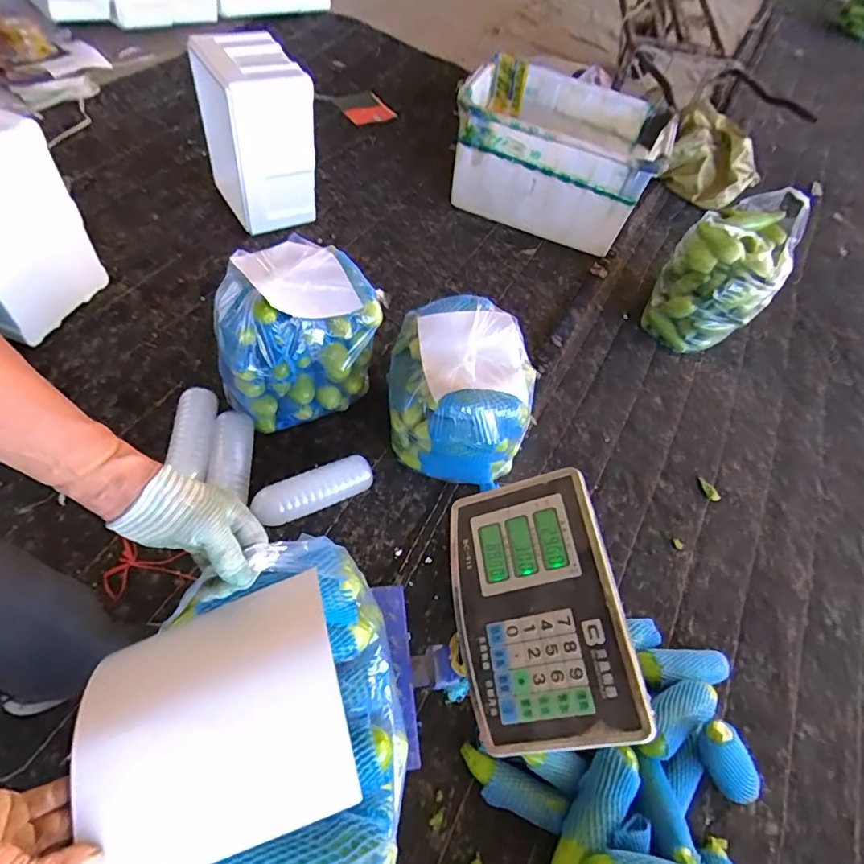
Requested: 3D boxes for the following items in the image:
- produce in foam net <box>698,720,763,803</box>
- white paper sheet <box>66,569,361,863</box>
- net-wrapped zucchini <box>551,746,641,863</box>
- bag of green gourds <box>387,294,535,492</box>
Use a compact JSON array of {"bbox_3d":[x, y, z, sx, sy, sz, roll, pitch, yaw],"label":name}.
[{"bbox_3d":[0.515,0.575,0.866,0.054,0.202,0.070,-38,21,-28],"label":"produce in foam net"},{"bbox_3d":[-0.187,0.243,0.431,0.203,0.029,0.195,-13,55,-14],"label":"white paper sheet"},{"bbox_3d":[0.247,0.620,0.792,0.071,0.057,0.246,34,73,20],"label":"net-wrapped zucchini"},{"bbox_3d":[0.055,-0.069,1.120,0.307,0.319,0.309,6,56,-5],"label":"bag of green gourds"}]

